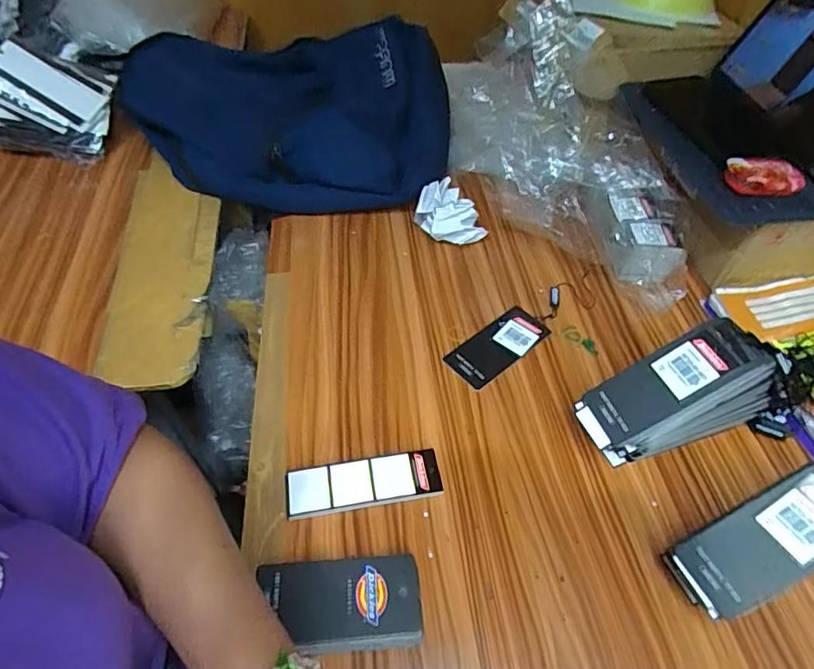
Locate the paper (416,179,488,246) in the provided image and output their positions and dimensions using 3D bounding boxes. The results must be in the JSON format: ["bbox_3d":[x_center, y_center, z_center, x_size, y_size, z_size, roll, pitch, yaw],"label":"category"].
[{"bbox_3d":[0.049,-0.141,0.604,0.070,0.056,0.057,-14,52,-13],"label":"paper"}]

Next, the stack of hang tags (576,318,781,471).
[{"bbox_3d":[0.215,0.051,0.424,0.147,0.108,0.050,-13,52,-13],"label":"stack of hang tags"}]

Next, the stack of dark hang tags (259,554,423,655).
[{"bbox_3d":[-0.045,0.184,0.355,0.104,0.023,0.055,-3,50,-5],"label":"stack of dark hang tags"}]

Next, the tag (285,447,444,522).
[{"bbox_3d":[-0.034,0.119,0.416,0.120,0.013,0.038,-6,51,-7],"label":"tag"}]

